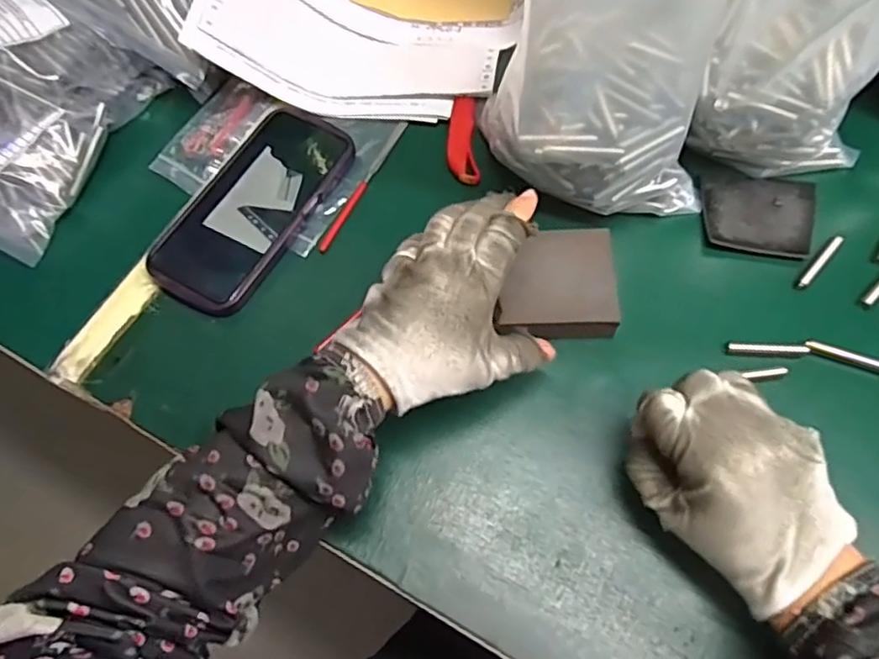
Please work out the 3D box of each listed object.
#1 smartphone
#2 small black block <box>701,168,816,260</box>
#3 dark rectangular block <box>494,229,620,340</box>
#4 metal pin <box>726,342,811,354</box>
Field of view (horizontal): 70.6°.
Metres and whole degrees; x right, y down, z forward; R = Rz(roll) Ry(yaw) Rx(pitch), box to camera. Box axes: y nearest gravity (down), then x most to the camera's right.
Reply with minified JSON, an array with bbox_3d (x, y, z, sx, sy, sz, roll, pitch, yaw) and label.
[{"bbox_3d":[-0.135,-0.093,0.456,0.083,0.012,0.173,27,69,15],"label":"smartphone"},{"bbox_3d":[0.222,-0.082,0.433,0.075,0.005,0.066,9,65,8],"label":"small black block"},{"bbox_3d":[0.078,-0.031,0.403,0.070,0.014,0.077,1,64,4],"label":"dark rectangular block"},{"bbox_3d":[0.207,0.012,0.391,0.047,0.004,0.007,2,64,5],"label":"metal pin"}]

